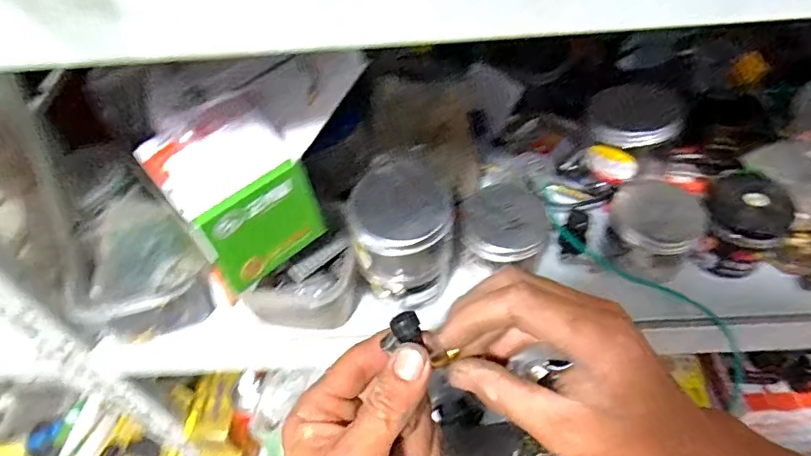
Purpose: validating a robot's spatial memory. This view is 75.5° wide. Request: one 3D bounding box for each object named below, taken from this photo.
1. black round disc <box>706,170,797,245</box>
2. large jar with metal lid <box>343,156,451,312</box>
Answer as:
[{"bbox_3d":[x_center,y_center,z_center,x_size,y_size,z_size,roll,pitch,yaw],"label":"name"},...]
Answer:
[{"bbox_3d":[0.321,-0.020,0.486,0.070,0.029,0.069,-3,51,3],"label":"black round disc"},{"bbox_3d":[-0.003,0.010,0.473,0.082,0.114,0.083,-3,51,3],"label":"large jar with metal lid"}]

